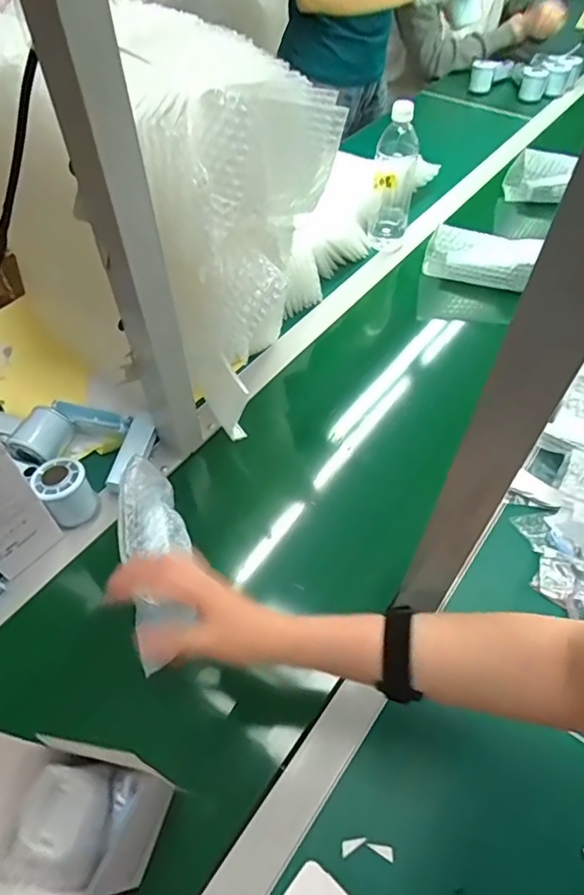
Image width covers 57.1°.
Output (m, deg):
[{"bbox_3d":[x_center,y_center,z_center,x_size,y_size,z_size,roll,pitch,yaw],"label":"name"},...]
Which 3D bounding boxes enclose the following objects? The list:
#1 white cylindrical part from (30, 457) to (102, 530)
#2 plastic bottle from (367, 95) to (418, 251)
[{"bbox_3d":[-0.252,0.050,0.602,0.052,0.062,0.056,0,54,-1],"label":"white cylindrical part"},{"bbox_3d":[0.164,-0.427,0.869,0.072,0.221,0.074,10,54,6],"label":"plastic bottle"}]

